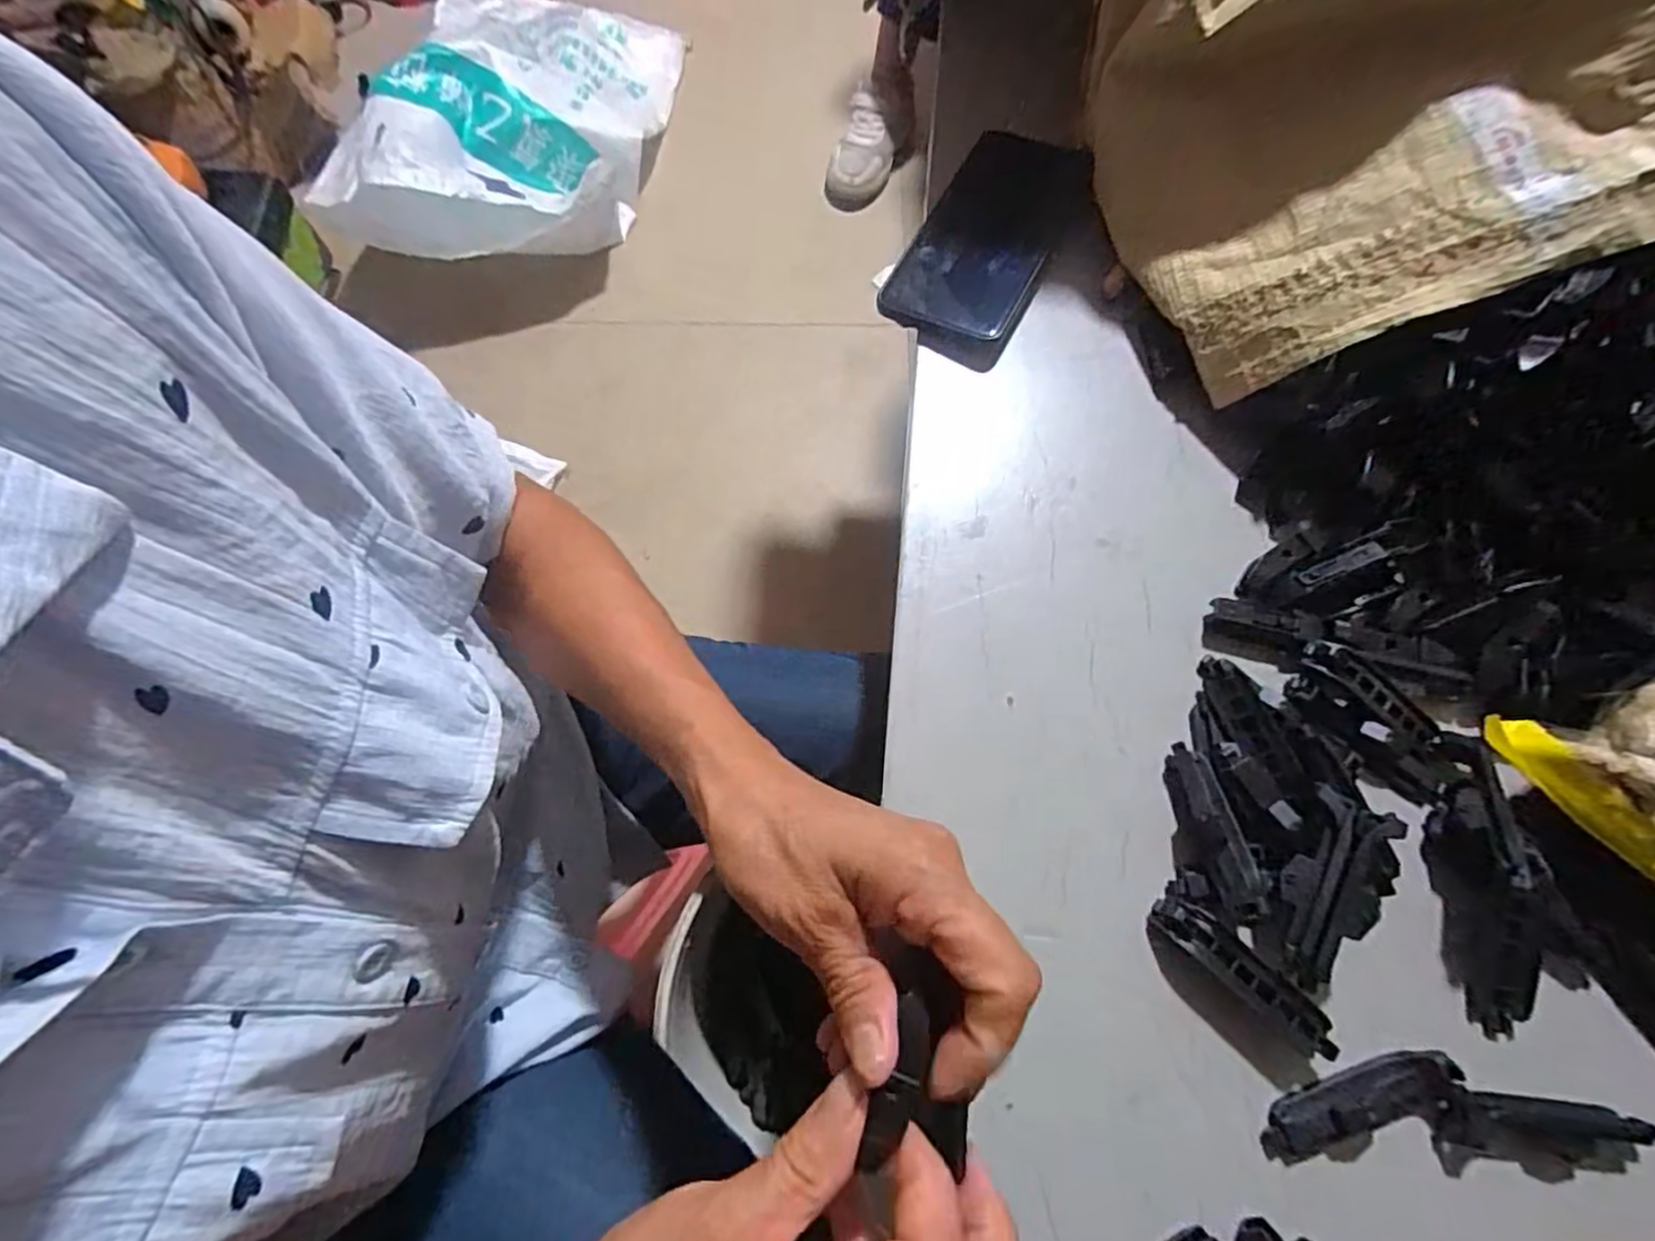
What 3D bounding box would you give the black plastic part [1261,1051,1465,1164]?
[{"bbox_3d":[0.205,0.186,0.272,0.078,0.012,0.022,-16,70,-6],"label":"black plastic part"}]

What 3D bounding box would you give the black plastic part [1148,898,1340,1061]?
[{"bbox_3d":[0.169,0.142,0.287,0.075,0.015,0.016,39,74,13],"label":"black plastic part"}]

